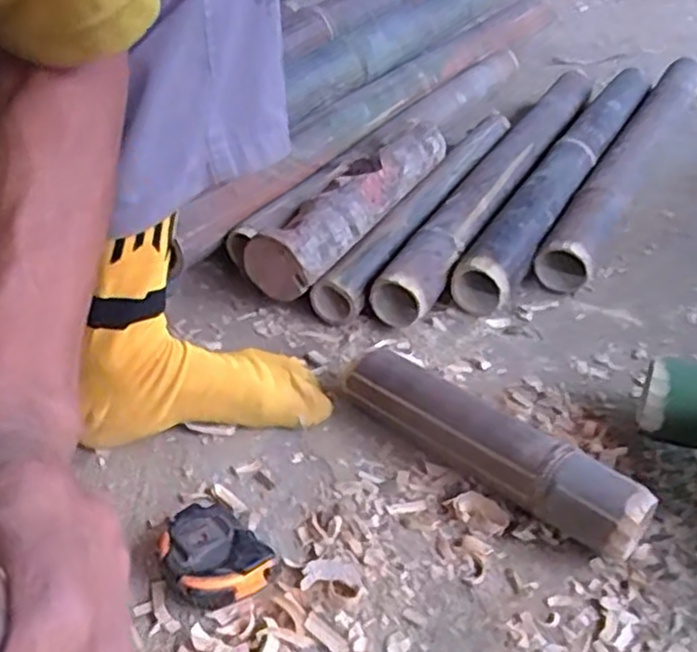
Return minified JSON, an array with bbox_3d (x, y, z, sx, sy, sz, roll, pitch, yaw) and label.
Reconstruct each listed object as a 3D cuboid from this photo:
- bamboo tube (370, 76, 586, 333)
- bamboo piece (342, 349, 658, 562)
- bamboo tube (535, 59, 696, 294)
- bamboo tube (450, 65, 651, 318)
[{"bbox_3d":[0.196,-0.183,0.910,0.060,0.070,0.621,19,42,23],"label":"bamboo tube"},{"bbox_3d":[0.102,0.090,0.560,0.252,0.057,0.052,29,47,32],"label":"bamboo piece"},{"bbox_3d":[0.386,-0.235,0.973,0.064,0.060,0.681,20,42,24],"label":"bamboo tube"},{"bbox_3d":[0.287,-0.206,0.936,0.066,0.066,0.651,20,42,24],"label":"bamboo tube"}]

